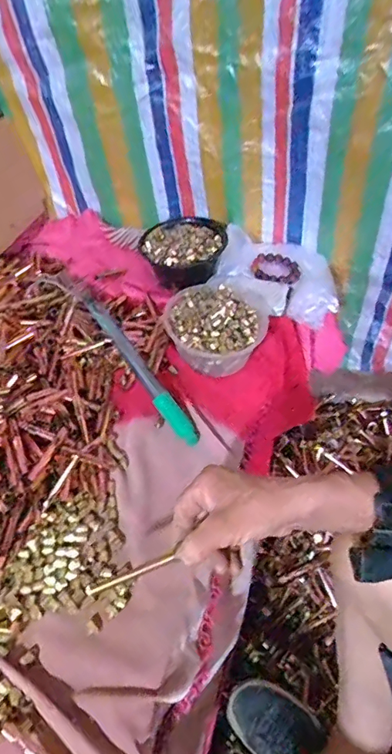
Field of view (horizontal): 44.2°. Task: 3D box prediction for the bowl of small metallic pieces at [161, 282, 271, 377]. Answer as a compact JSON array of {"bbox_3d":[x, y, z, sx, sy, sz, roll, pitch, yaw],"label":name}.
[{"bbox_3d":[0.037,-0.087,0.777,0.169,0.070,0.177,-2,47,2],"label":"bowl of small metallic pieces"}]

